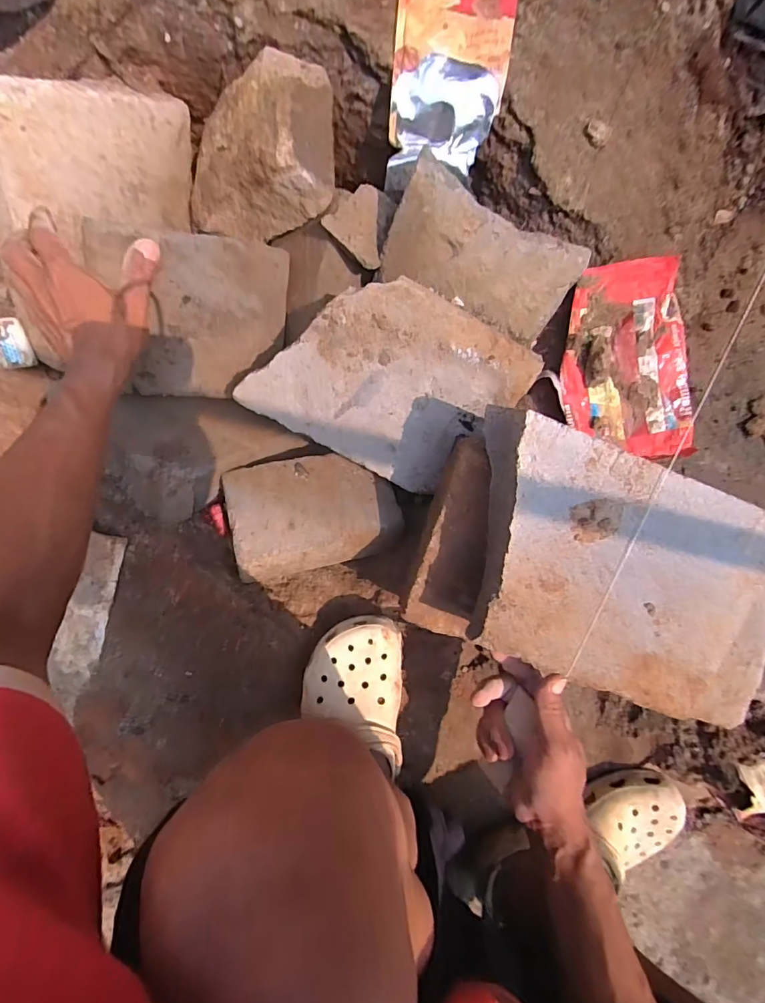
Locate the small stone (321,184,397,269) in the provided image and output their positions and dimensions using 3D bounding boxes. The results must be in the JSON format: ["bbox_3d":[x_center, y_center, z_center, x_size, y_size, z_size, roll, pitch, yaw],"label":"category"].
[{"bbox_3d":[-0.016,-0.302,0.498,0.068,0.015,0.069,40,95,-7],"label":"small stone"}]

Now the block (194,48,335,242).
[{"bbox_3d":[-0.131,-0.379,0.482,0.155,0.101,0.143,-2,98,-2],"label":"block"}]

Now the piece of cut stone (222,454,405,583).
[{"bbox_3d":[-0.084,0.014,0.578,0.204,0.080,0.140,-13,66,-17],"label":"piece of cut stone"}]

